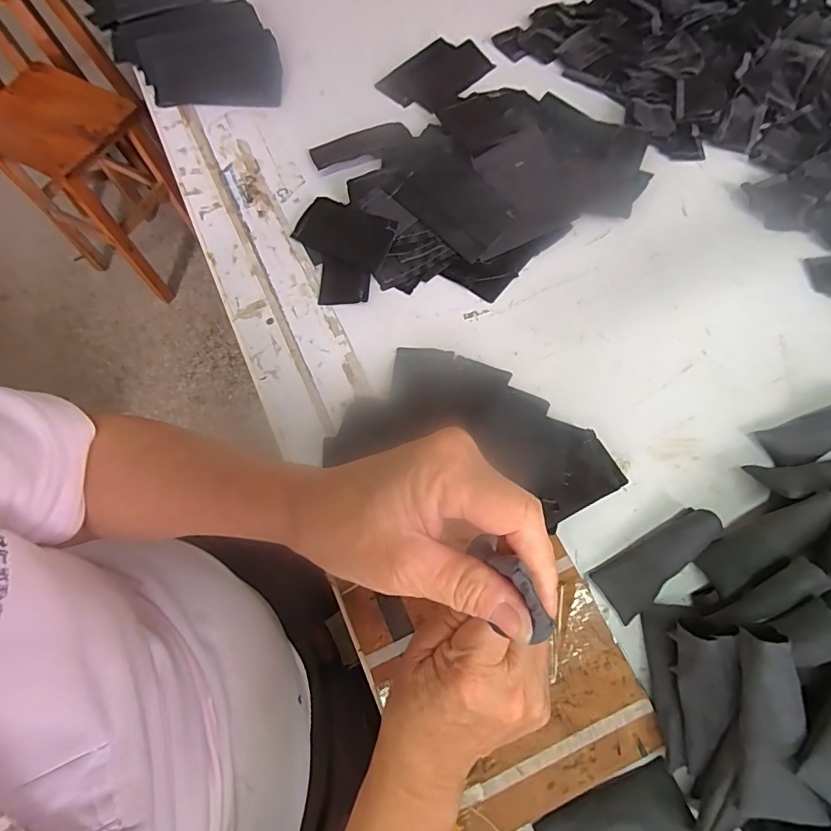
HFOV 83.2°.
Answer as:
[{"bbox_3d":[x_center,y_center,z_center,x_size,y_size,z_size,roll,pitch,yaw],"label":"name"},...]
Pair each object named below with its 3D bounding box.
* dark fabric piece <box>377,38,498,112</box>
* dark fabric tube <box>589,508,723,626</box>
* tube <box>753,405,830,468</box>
[{"bbox_3d":[0.027,-0.418,0.574,0.091,0.010,0.123,39,75,14],"label":"dark fabric piece"},{"bbox_3d":[0.192,0.114,0.367,0.101,0.032,0.042,-32,72,-10],"label":"dark fabric tube"},{"bbox_3d":[0.353,0.012,0.399,0.104,0.028,0.037,-17,70,-5],"label":"tube"}]

